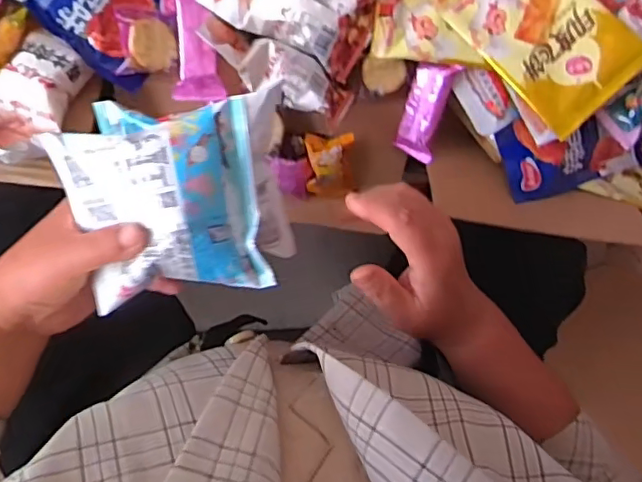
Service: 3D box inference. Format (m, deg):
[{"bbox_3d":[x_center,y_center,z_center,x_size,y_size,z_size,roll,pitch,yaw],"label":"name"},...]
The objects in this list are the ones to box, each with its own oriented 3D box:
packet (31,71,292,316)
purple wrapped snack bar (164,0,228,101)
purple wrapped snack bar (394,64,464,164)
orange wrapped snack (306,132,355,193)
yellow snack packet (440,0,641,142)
[{"bbox_3d":[-0.090,-0.029,0.363,0.138,0.062,0.125,-8,90,-7],"label":"packet"},{"bbox_3d":[-0.112,-0.170,0.492,0.041,0.012,0.098,-11,104,-6],"label":"purple wrapped snack bar"},{"bbox_3d":[0.093,-0.117,0.513,0.032,0.025,0.085,13,113,-6],"label":"purple wrapped snack bar"},{"bbox_3d":[0.011,-0.069,0.539,0.046,0.019,0.060,-10,112,-19],"label":"orange wrapped snack"},{"bbox_3d":[0.188,-0.174,0.481,0.098,0.013,0.153,-43,83,3],"label":"yellow snack packet"}]

